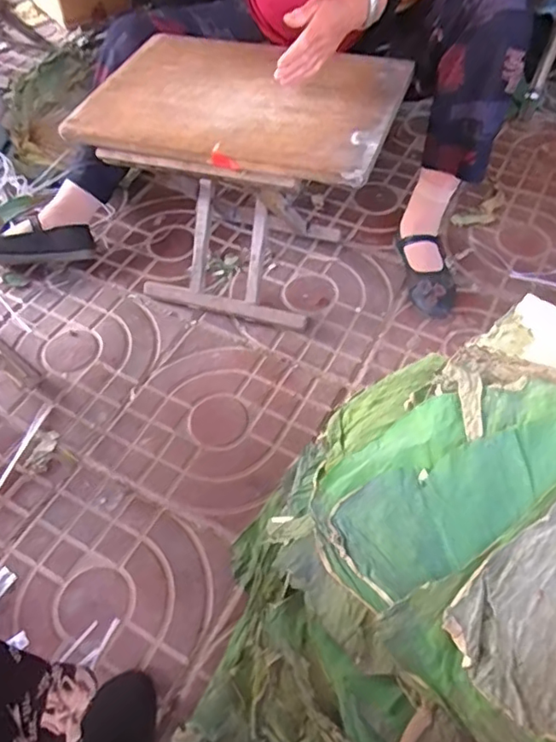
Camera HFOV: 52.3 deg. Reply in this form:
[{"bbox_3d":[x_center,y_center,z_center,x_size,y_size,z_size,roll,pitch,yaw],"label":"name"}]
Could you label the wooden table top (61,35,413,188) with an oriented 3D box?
[{"bbox_3d":[-0.055,-0.412,0.871,0.463,0.039,0.324,16,56,13],"label":"wooden table top"}]

